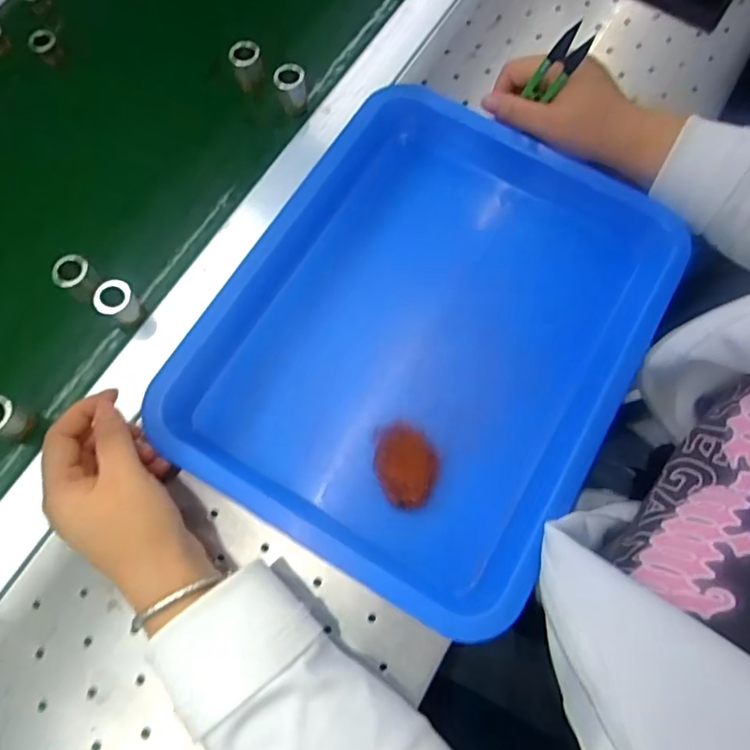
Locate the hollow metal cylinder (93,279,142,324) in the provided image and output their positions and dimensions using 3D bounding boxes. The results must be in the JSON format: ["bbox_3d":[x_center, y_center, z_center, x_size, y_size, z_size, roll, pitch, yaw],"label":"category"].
[{"bbox_3d":[-0.177,-0.049,0.388,0.025,0.035,0.022,-38,76,-12],"label":"hollow metal cylinder"}]

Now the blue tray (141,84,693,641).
[{"bbox_3d":[0.041,-0.028,0.389,0.261,0.062,0.325,31,74,9],"label":"blue tray"}]

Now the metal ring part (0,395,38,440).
[{"bbox_3d":[-0.238,0.031,0.366,0.023,0.046,0.023,27,73,8],"label":"metal ring part"}]

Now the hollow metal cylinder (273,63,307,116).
[{"bbox_3d":[-0.067,-0.228,0.444,0.023,0.030,0.020,-14,72,-5],"label":"hollow metal cylinder"}]

